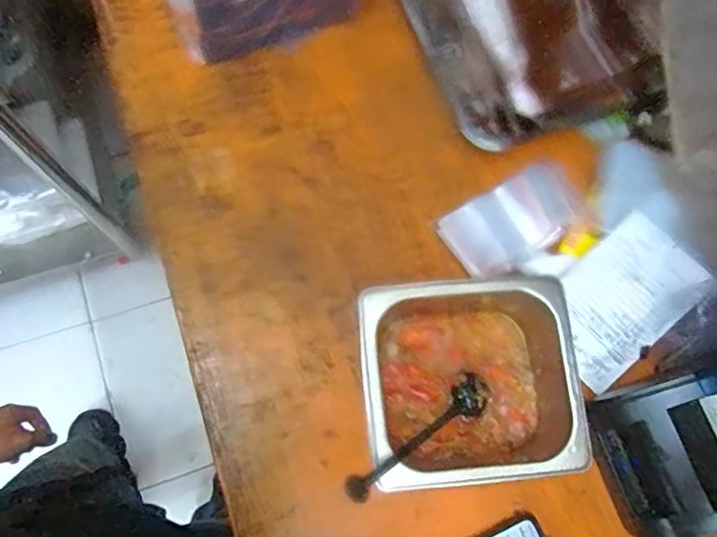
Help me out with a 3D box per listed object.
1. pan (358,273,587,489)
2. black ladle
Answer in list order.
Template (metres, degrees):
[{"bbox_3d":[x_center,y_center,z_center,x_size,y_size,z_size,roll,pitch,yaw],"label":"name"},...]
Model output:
[{"bbox_3d":[0.090,0.097,0.508,0.176,0.100,0.159,-3,76,-3],"label":"pan"},{"bbox_3d":[0.049,0.132,0.464,0.168,0.036,0.033,-18,71,-49],"label":"black ladle"}]

